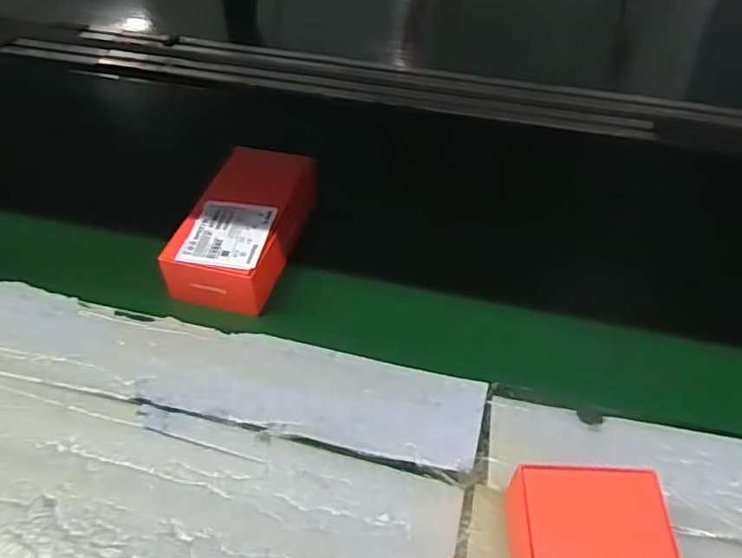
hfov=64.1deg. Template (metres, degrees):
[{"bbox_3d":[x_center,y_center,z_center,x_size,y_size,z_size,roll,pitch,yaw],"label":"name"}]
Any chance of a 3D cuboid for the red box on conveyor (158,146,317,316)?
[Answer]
[{"bbox_3d":[-0.126,-0.055,0.600,0.094,0.052,0.188,12,49,10],"label":"red box on conveyor"}]

